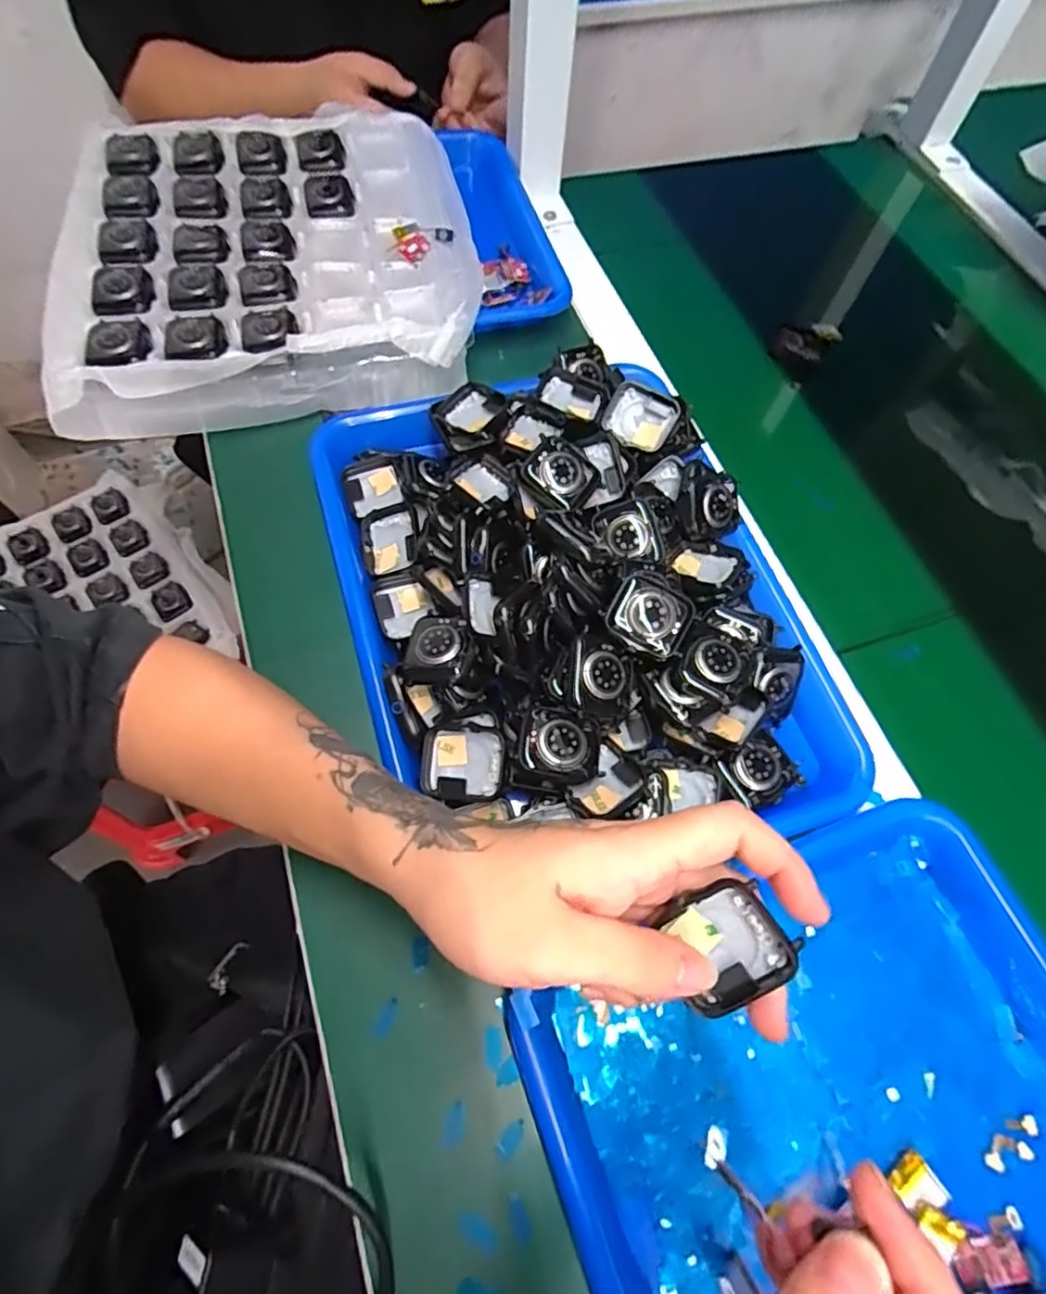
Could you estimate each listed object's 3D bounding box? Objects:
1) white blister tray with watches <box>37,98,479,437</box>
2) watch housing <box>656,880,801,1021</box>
[{"bbox_3d":[-0.189,-0.303,0.486,0.293,0.051,0.316,-12,66,-8],"label":"white blister tray with watches"},{"bbox_3d":[0.072,0.105,0.222,0.043,0.009,0.037,-43,73,21],"label":"watch housing"}]

